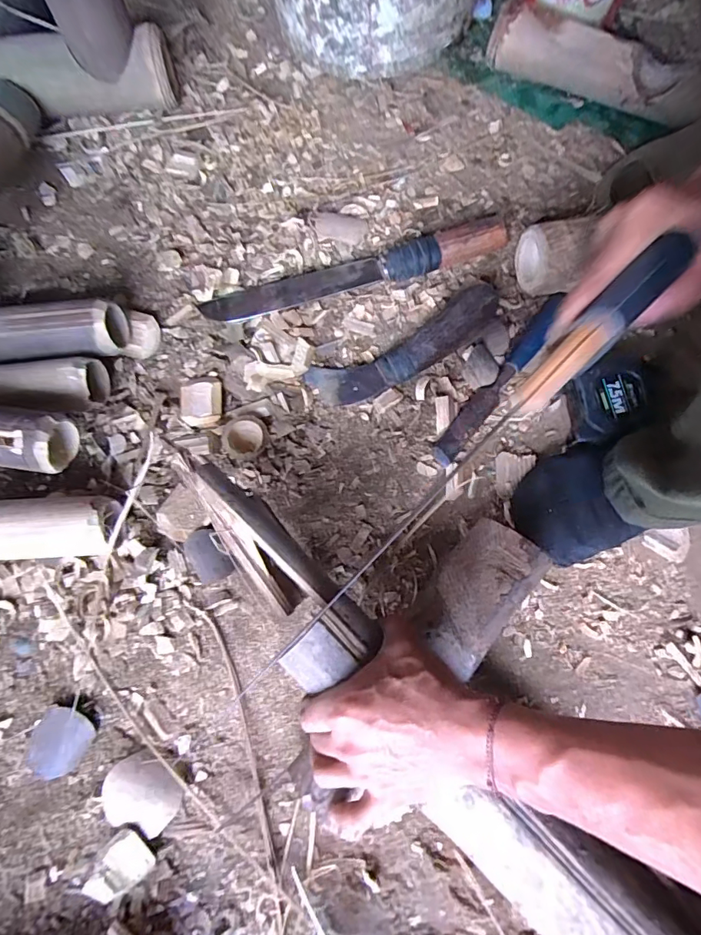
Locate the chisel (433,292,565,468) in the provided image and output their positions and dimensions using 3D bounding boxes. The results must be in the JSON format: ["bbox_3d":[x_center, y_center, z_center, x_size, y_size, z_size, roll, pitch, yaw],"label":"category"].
[{"bbox_3d":[0.161,-0.096,0.496,0.026,0.018,0.231,37,77,10],"label":"chisel"}]

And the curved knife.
[{"bbox_3d":[0.059,-0.125,0.501,0.207,0.025,0.056,-28,75,6],"label":"curved knife"}]

